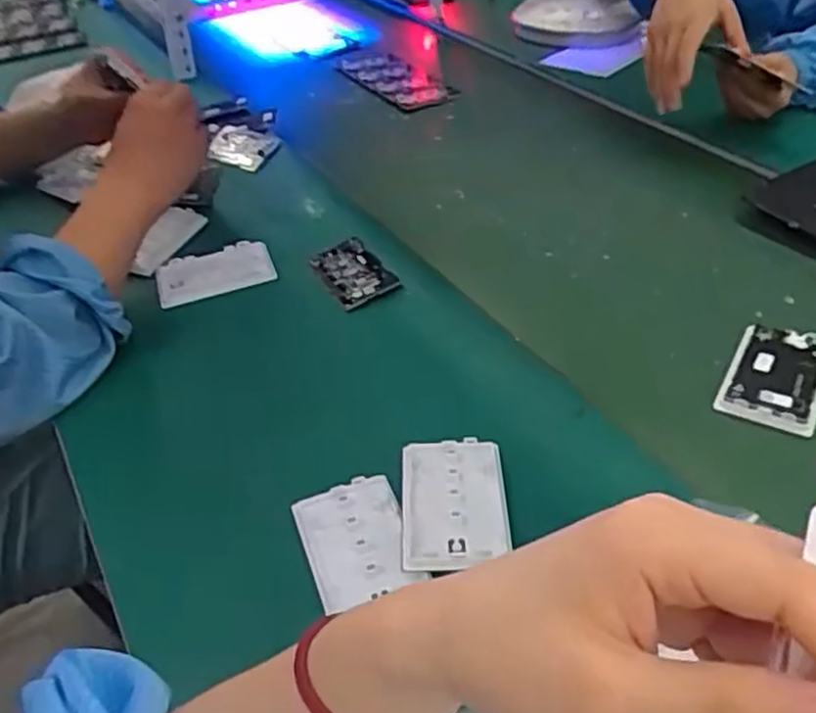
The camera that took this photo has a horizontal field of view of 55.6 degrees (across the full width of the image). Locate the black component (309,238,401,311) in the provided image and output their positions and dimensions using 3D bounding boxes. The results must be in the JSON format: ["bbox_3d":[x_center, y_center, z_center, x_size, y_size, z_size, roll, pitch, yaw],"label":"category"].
[{"bbox_3d":[-0.050,-0.074,0.688,0.052,0.008,0.077,-33,54,-11],"label":"black component"}]

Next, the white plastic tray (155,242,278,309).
[{"bbox_3d":[-0.171,-0.074,0.685,0.100,0.010,0.042,-16,75,-12],"label":"white plastic tray"}]

